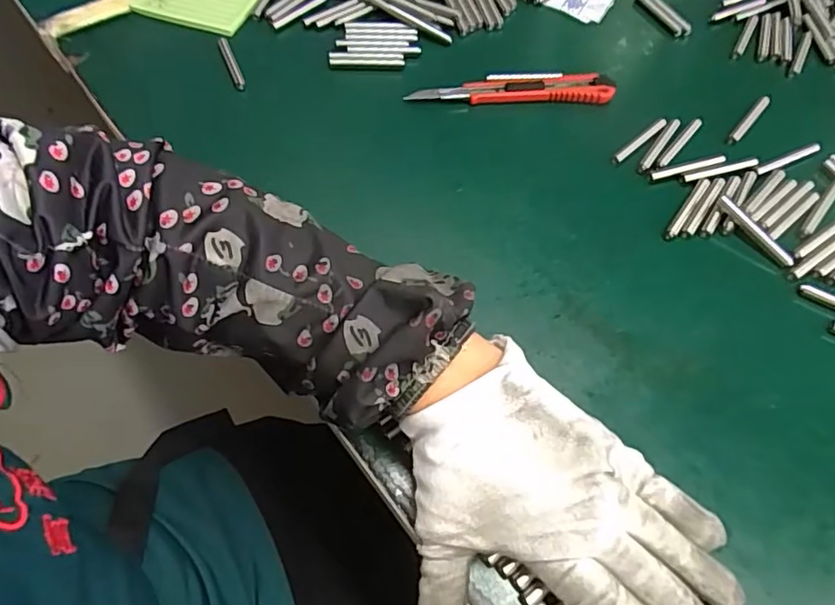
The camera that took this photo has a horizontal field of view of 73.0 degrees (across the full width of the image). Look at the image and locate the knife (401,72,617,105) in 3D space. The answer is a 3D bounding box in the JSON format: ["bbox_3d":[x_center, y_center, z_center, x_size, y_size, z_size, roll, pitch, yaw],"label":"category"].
[{"bbox_3d":[0.071,-0.162,0.426,0.151,0.012,0.022,1,58,-1],"label":"knife"}]

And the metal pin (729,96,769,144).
[{"bbox_3d":[0.246,-0.136,0.416,0.008,0.004,0.064,37,64,20],"label":"metal pin"}]

